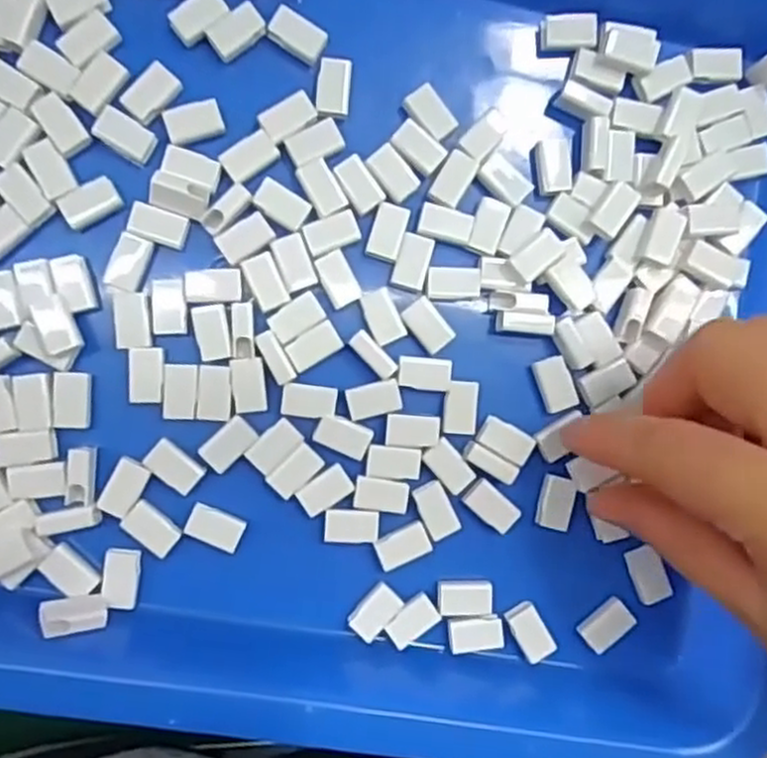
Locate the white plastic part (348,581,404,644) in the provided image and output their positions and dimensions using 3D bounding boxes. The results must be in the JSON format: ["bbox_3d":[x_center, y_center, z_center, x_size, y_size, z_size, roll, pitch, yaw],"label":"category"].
[{"bbox_3d":[-0.003,0.076,0.246,0.011,0.004,0.017,43,86,-6],"label":"white plastic part"}]

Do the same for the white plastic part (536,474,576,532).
[{"bbox_3d":[0.058,0.041,0.252,0.011,0.005,0.018,13,90,-7],"label":"white plastic part"}]

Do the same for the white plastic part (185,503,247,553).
[{"bbox_3d":[-0.054,0.048,0.241,0.017,0.004,0.011,24,88,-7],"label":"white plastic part"}]

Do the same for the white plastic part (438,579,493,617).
[{"bbox_3d":[0.027,0.073,0.249,0.018,0.004,0.011,-2,91,-7],"label":"white plastic part"}]

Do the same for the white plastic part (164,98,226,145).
[{"bbox_3d":[-0.060,-0.081,0.239,0.017,0.004,0.011,-19,93,-6],"label":"white plastic part"}]

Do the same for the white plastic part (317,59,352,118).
[{"bbox_3d":[-0.016,-0.094,0.242,0.010,0.004,0.018,4,91,-7],"label":"white plastic part"}]

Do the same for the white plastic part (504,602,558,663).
[{"bbox_3d":[0.049,0.084,0.252,0.011,0.004,0.019,-31,94,-5],"label":"white plastic part"}]

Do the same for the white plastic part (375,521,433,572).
[{"bbox_3d":[0.007,0.055,0.247,0.018,0.004,0.011,-24,94,-6],"label":"white plastic part"}]

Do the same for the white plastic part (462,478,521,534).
[{"bbox_3d":[0.036,0.042,0.249,0.018,0.004,0.011,41,86,-6],"label":"white plastic part"}]

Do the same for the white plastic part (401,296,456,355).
[{"bbox_3d":[0.015,-0.018,0.245,0.011,0.004,0.017,-39,95,-4],"label":"white plastic part"}]

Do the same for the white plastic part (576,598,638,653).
[{"bbox_3d":[0.076,0.083,0.255,0.018,0.004,0.011,-40,95,-4],"label":"white plastic part"}]

